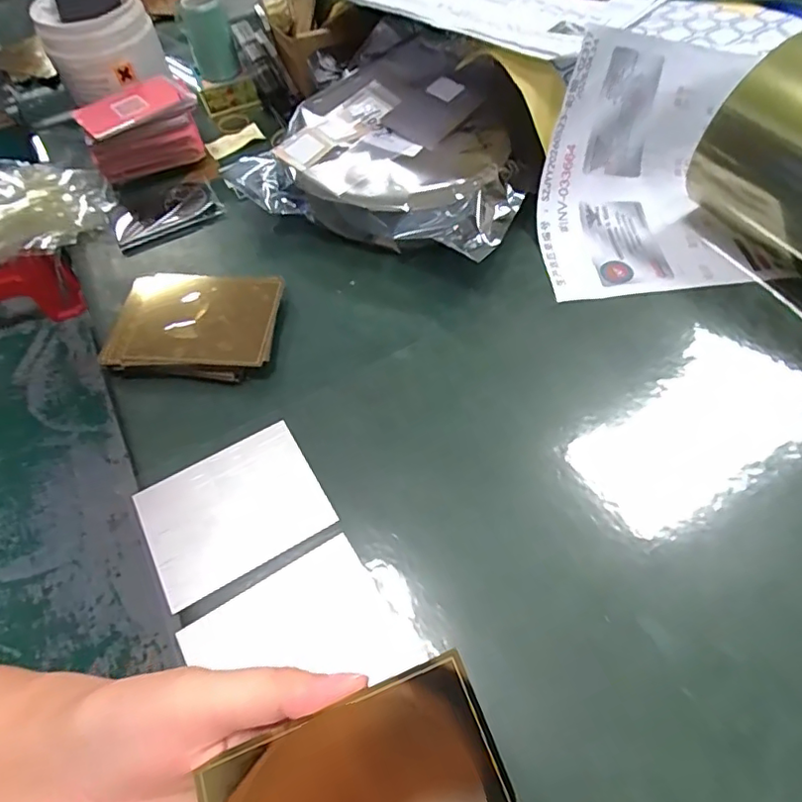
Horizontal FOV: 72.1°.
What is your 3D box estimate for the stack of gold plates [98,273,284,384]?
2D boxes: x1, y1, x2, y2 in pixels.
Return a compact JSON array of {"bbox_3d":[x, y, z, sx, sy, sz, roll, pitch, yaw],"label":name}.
[{"bbox_3d":[-0.147,-0.056,0.397,0.114,0.019,0.088,2,57,5],"label":"stack of gold plates"}]

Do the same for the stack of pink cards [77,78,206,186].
[{"bbox_3d":[-0.226,-0.236,0.485,0.098,0.056,0.058,-19,58,-8],"label":"stack of pink cards"}]

